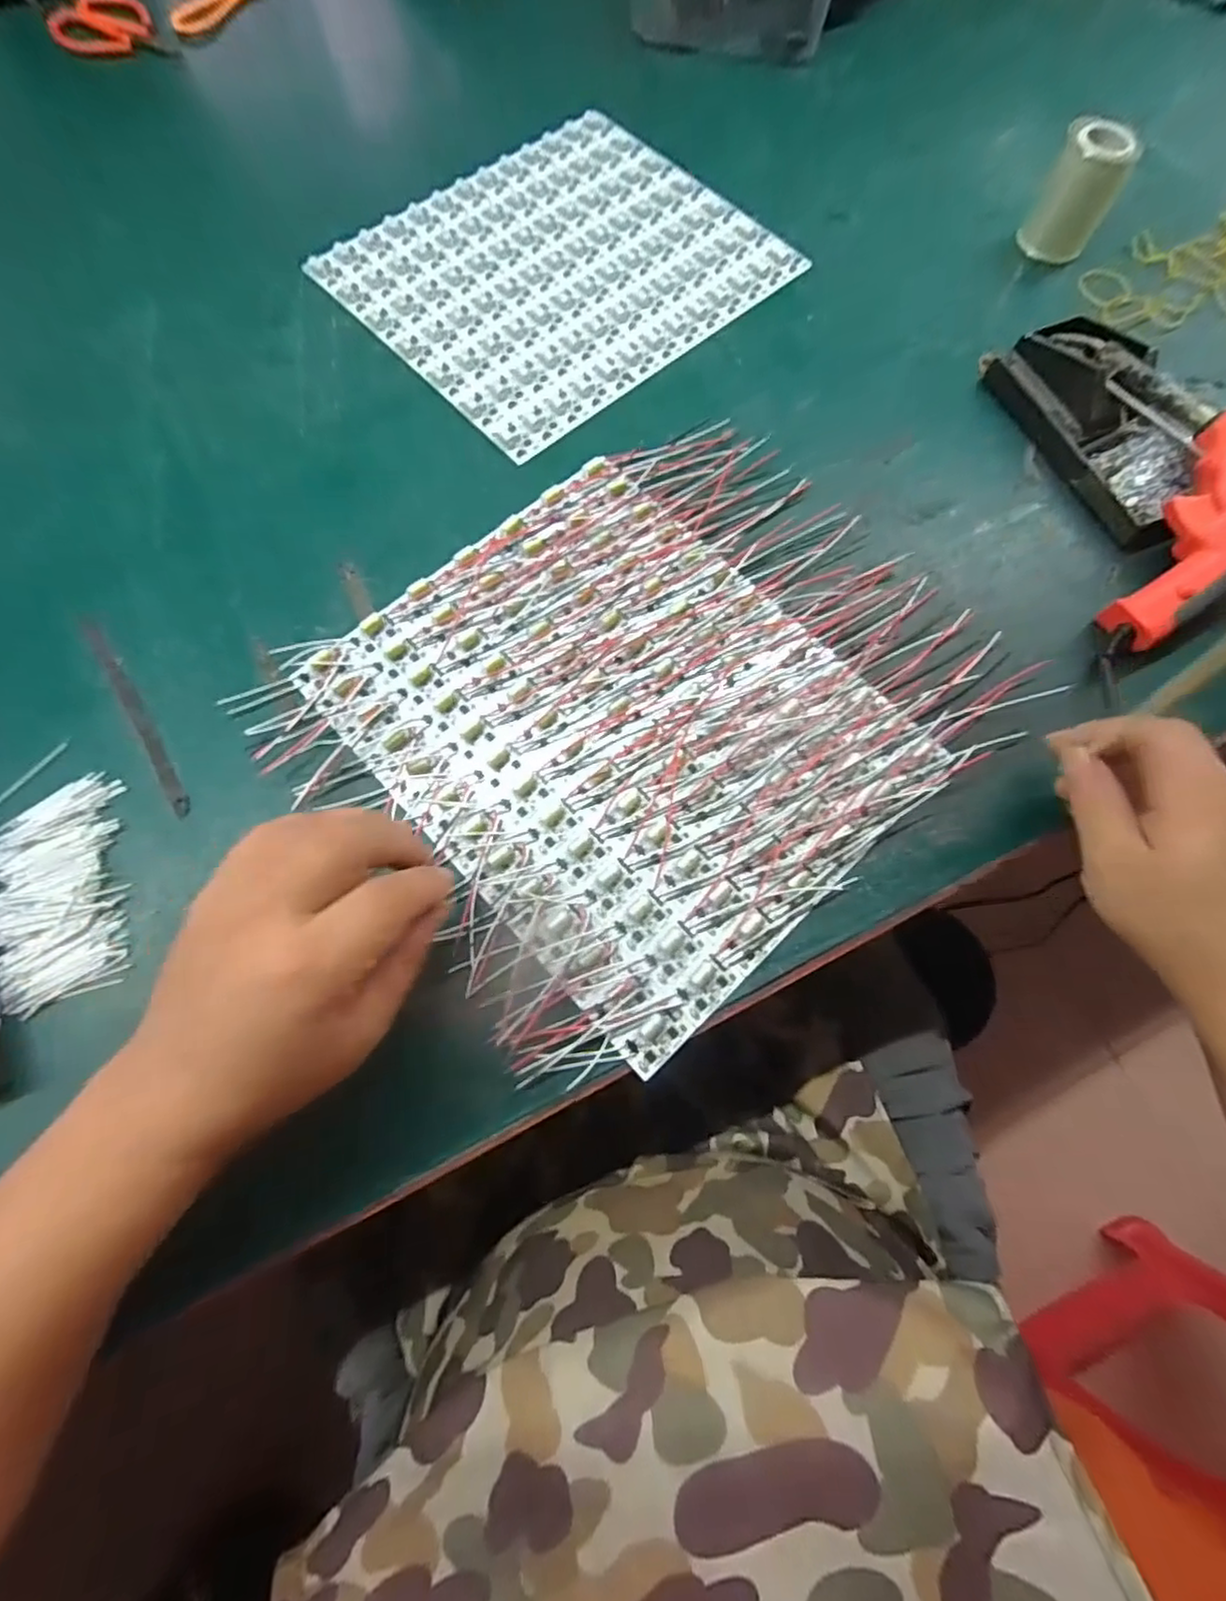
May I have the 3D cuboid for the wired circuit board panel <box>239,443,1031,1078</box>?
[{"bbox_3d":[0.021,-0.060,0.368,0.351,0.010,0.292,-39,77,-13],"label":"wired circuit board panel"}]

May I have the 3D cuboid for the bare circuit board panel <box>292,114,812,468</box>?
[{"bbox_3d":[-0.041,-0.399,0.481,0.285,0.004,0.245,-41,77,-14],"label":"bare circuit board panel"}]

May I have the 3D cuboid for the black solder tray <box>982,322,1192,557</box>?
[{"bbox_3d":[0.318,-0.246,0.418,0.065,0.042,0.167,-22,74,-9],"label":"black solder tray"}]

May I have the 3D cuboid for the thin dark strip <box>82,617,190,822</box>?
[{"bbox_3d":[-0.263,-0.050,0.354,0.011,0.004,0.138,-32,76,-12],"label":"thin dark strip"}]

